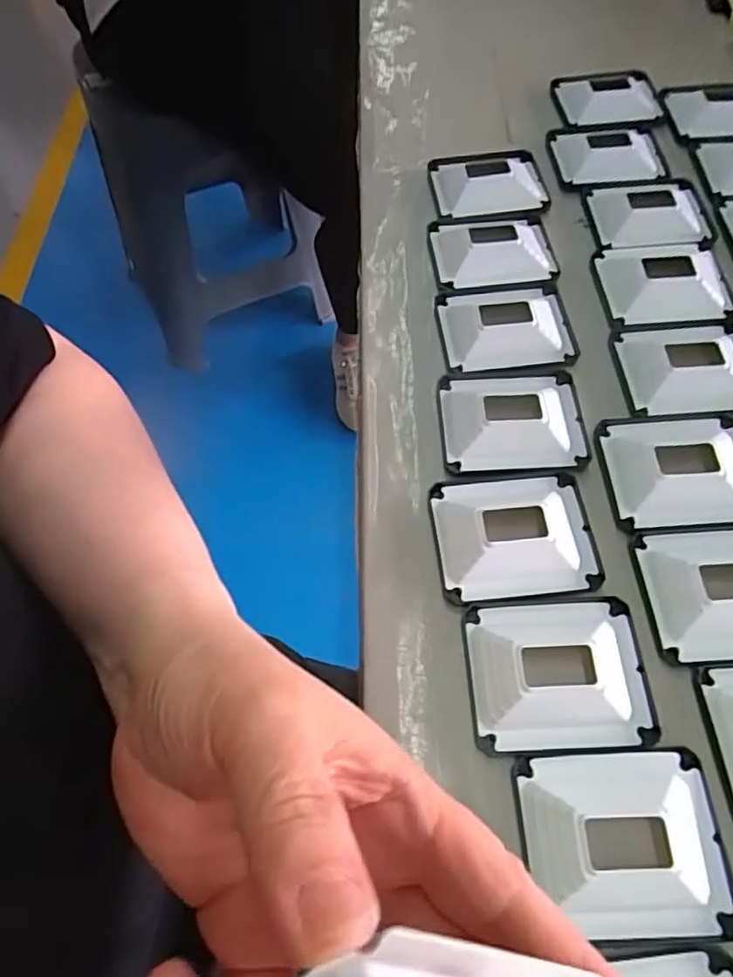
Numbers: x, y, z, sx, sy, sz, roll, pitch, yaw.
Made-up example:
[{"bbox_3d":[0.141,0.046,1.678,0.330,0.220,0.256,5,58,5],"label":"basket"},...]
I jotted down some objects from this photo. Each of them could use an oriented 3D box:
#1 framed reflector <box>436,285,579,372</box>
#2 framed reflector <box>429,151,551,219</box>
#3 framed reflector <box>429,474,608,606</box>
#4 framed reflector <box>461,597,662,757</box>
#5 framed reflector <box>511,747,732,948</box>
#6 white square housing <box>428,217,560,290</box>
[{"bbox_3d":[0.089,-0.104,0.395,0.081,0.015,0.070,-4,60,1],"label":"framed reflector"},{"bbox_3d":[0.094,-0.230,0.467,0.085,0.022,0.078,-5,60,-3],"label":"framed reflector"},{"bbox_3d":[0.076,0.022,0.320,0.081,0.014,0.068,-6,60,0],"label":"framed reflector"},{"bbox_3d":[0.088,0.082,0.285,0.081,0.012,0.068,-4,60,1],"label":"framed reflector"},{"bbox_3d":[0.104,0.141,0.250,0.079,0.014,0.067,-3,60,1],"label":"framed reflector"},{"bbox_3d":[0.087,-0.165,0.429,0.081,0.019,0.070,-3,60,1],"label":"white square housing"}]

